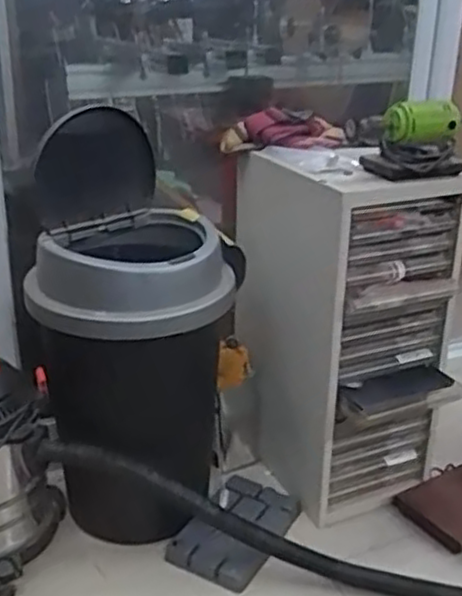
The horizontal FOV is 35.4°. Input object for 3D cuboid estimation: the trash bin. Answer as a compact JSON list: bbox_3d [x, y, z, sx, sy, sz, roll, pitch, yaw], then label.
[{"bbox_3d":[-0.175,0.062,1.345,0.329,0.714,0.340,8,25,16],"label":"trash bin"}]

